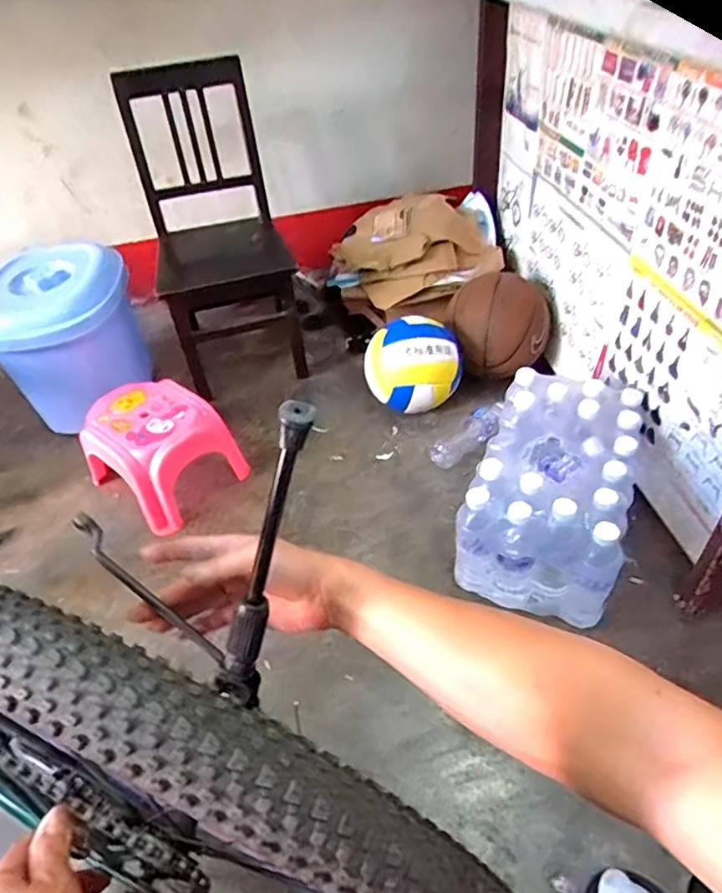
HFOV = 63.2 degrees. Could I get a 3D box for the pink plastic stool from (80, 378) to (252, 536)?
[{"bbox_3d":[-0.407,0.005,1.194,0.263,0.178,0.227,31,55,32],"label":"pink plastic stool"}]

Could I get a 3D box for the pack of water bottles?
[{"bbox_3d":[0.316,0.075,0.994,0.228,0.215,0.358,12,47,18],"label":"pack of water bottles"}]

